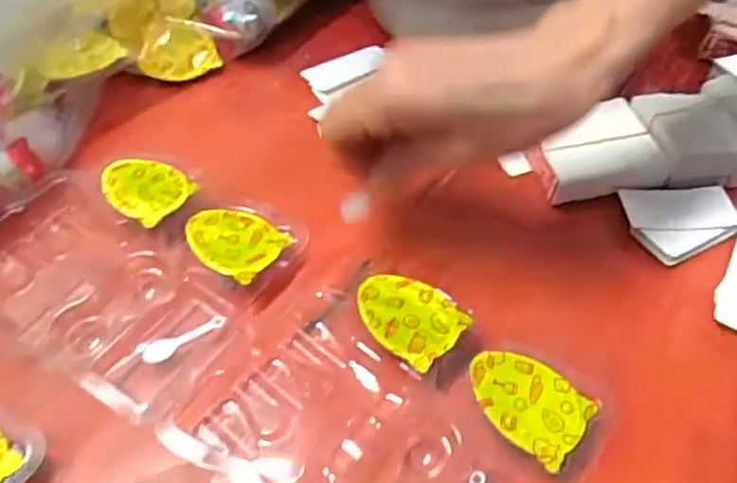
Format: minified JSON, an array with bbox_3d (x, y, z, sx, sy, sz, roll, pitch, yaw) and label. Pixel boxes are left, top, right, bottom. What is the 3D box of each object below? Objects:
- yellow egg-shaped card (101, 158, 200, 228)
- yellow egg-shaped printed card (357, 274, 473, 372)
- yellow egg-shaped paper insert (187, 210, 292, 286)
[{"bbox_3d":[-0.124,-0.030,0.335,0.050,0.004,0.038,30,58,20],"label":"yellow egg-shaped card"},{"bbox_3d":[0.018,0.033,0.284,0.049,0.004,0.037,37,60,25],"label":"yellow egg-shaped printed card"},{"bbox_3d":[-0.069,-0.001,0.312,0.049,0.004,0.037,29,56,17],"label":"yellow egg-shaped paper insert"}]

